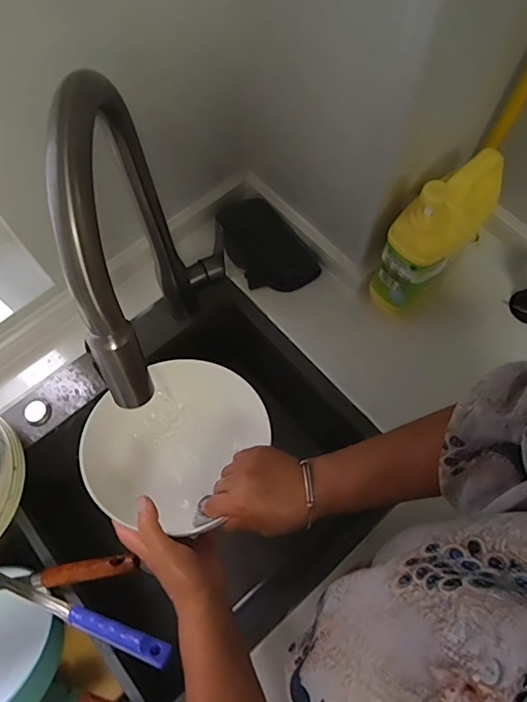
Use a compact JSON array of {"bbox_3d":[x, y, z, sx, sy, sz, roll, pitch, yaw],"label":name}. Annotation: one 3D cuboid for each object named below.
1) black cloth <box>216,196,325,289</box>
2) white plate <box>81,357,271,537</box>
[{"bbox_3d":[-0.003,-0.156,0.723,0.113,0.040,0.169,-37,72,-13],"label":"black cloth"},{"bbox_3d":[-0.113,0.107,0.569,0.184,0.066,0.197,0,68,1],"label":"white plate"}]

